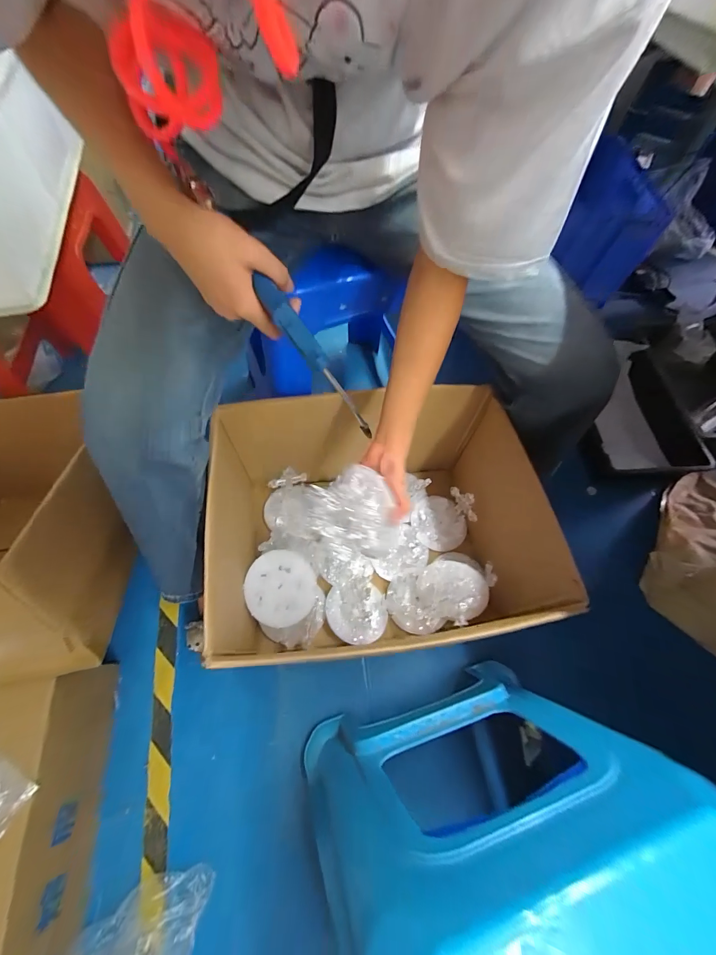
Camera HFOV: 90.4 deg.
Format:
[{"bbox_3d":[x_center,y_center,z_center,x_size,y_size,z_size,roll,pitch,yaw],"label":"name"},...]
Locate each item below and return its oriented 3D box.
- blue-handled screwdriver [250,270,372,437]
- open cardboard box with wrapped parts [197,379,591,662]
[{"bbox_3d":[-0.039,-0.106,0.337,0.024,0.022,0.168,-49,117,-22],"label":"blue-handled screwdriver"},{"bbox_3d":[0.025,0.101,0.649,0.492,0.291,0.394,-8,65,-7],"label":"open cardboard box with wrapped parts"}]

